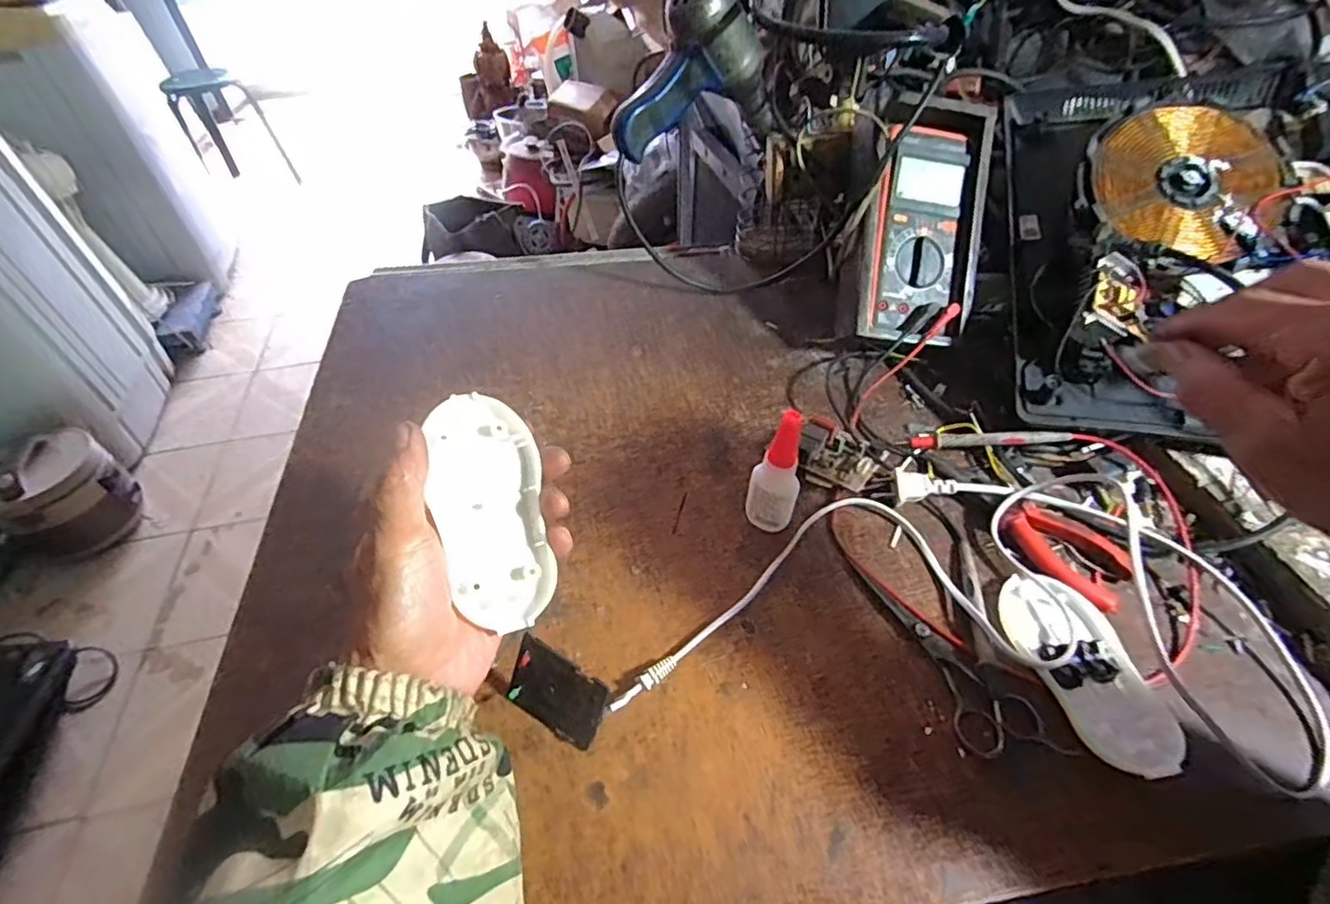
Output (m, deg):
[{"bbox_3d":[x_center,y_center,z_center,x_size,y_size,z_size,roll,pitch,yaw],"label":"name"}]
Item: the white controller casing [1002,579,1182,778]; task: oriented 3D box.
[{"bbox_3d":[0.247,0.126,0.363,0.059,0.012,0.120,-8,47,-6],"label":"white controller casing"}]

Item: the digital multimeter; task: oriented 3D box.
[{"bbox_3d":[0.224,-0.199,0.531,0.101,0.209,0.052,9,3,10],"label":"digital multimeter"}]

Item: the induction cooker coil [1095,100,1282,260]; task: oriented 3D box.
[{"bbox_3d":[0.432,-0.221,0.506,0.146,0.014,0.144,-1,79,7],"label":"induction cooker coil"}]

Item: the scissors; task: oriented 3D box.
[{"bbox_3d":[0.163,0.124,0.367,0.047,0.008,0.148,-27,52,-22],"label":"scissors"}]

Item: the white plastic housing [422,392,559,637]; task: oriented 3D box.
[{"bbox_3d":[-0.091,0.030,0.324,0.051,0.018,0.120,-11,85,-27],"label":"white plastic housing"}]

